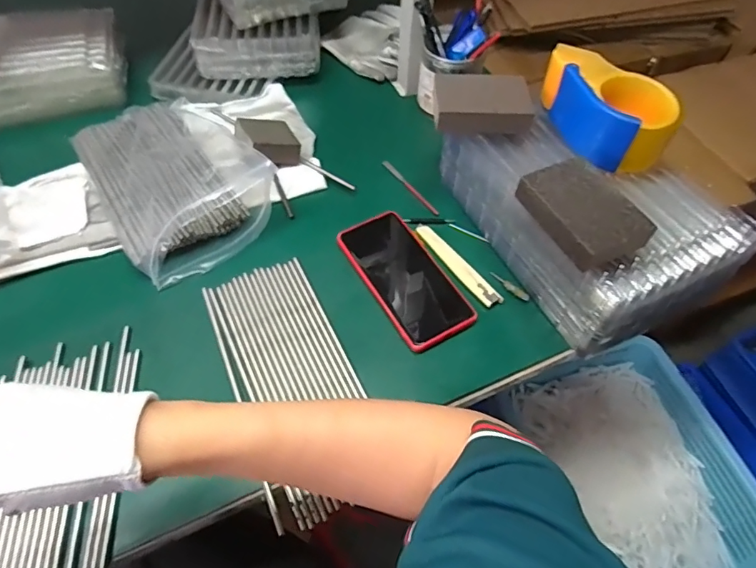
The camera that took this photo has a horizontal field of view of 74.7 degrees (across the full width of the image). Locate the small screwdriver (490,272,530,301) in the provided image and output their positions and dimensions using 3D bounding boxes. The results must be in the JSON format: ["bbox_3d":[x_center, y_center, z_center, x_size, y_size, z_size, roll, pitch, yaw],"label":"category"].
[{"bbox_3d":[0.137,0.002,0.518,0.009,0.005,0.048,-38,66,-24],"label":"small screwdriver"}]

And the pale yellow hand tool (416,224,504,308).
[{"bbox_3d":[0.083,-0.022,0.532,0.019,0.006,0.124,-30,63,-21],"label":"pale yellow hand tool"}]

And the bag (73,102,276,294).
[{"bbox_3d":[-0.253,-0.145,0.580,0.161,0.070,0.280,-31,63,-21],"label":"bag"}]

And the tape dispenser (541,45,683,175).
[{"bbox_3d":[0.220,-0.174,0.490,0.067,0.062,0.140,-29,63,-20],"label":"tape dispenser"}]

